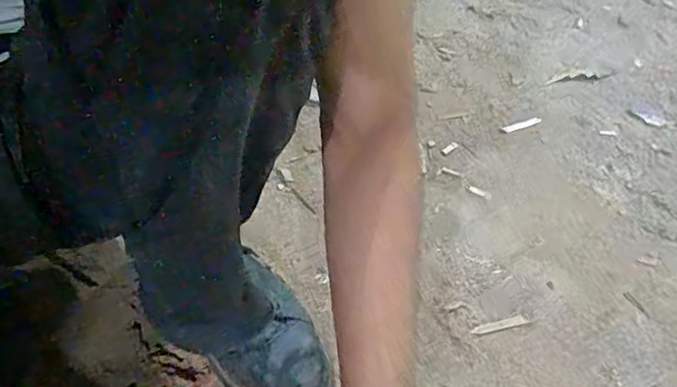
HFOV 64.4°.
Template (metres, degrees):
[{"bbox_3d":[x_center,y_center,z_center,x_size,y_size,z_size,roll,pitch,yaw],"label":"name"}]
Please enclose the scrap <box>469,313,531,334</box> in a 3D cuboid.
[{"bbox_3d":[0.176,0.142,0.583,0.068,0.006,0.011,-8,46,-16],"label":"scrap"}]

